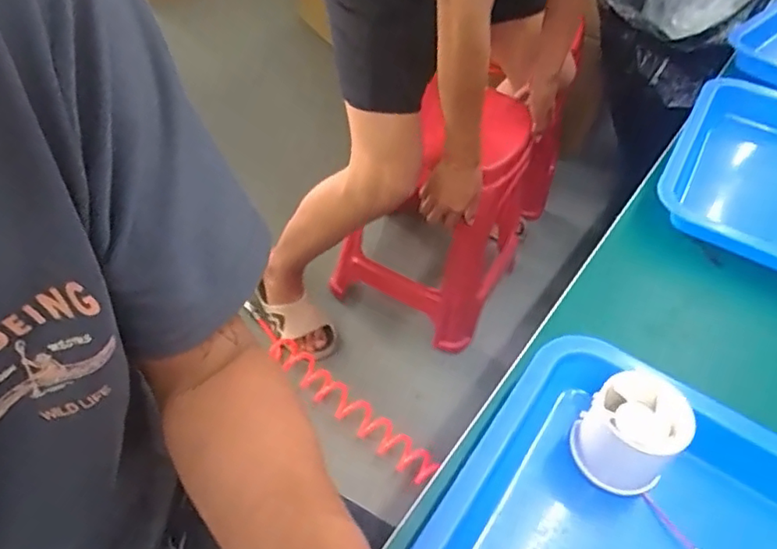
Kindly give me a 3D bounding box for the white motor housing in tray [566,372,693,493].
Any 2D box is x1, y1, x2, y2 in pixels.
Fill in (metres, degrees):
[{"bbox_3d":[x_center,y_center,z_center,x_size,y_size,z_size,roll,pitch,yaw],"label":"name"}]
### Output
[{"bbox_3d":[0.141,0.095,0.339,0.052,0.055,0.052,34,55,21],"label":"white motor housing in tray"}]

